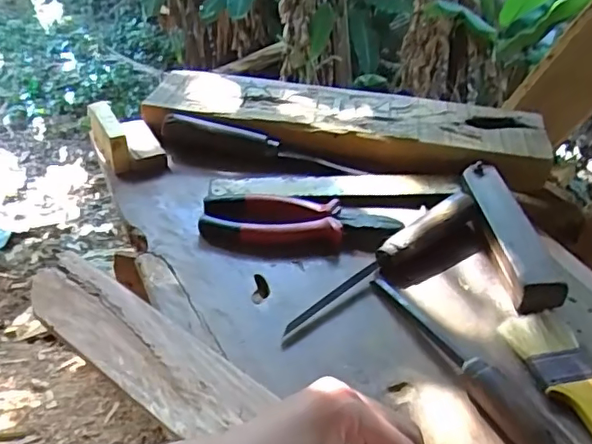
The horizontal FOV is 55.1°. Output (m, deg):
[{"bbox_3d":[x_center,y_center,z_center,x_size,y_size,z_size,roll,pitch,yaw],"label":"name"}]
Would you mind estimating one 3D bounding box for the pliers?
[{"bbox_3d":[0.000,-0.001,0.539,0.173,0.027,0.068,-3,41,-8],"label":"pliers"}]

